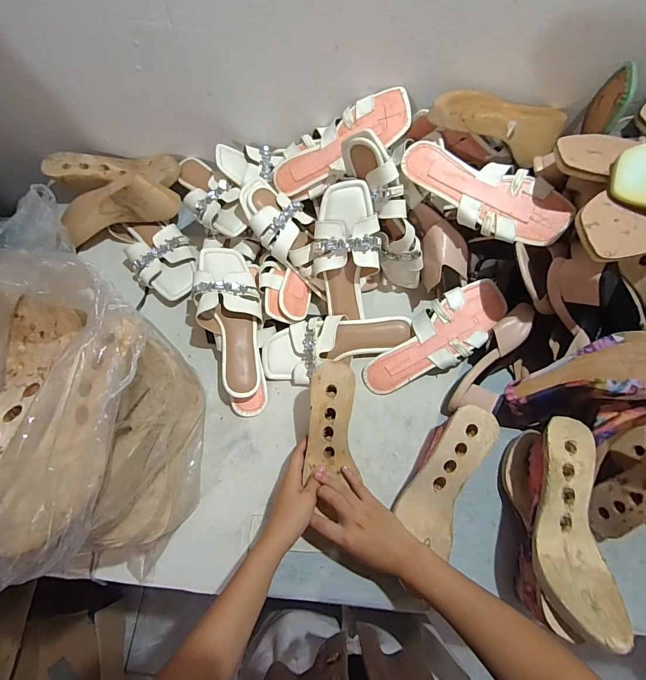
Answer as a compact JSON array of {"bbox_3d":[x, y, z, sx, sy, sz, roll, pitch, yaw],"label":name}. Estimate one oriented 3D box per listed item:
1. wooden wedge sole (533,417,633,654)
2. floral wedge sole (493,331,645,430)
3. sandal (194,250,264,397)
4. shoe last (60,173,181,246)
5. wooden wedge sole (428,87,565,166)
[{"bbox_3d":[0.296,0.208,0.428,0.081,0.046,0.236,8,69,3],"label":"wooden wedge sole"},{"bbox_3d":[0.346,0.057,0.481,0.078,0.244,0.086,3,62,-44],"label":"floral wedge sole"},{"bbox_3d":[-0.143,-0.032,0.566,0.095,0.047,0.240,-12,85,-4],"label":"sandal"},{"bbox_3d":[-0.357,-0.238,0.638,0.193,0.082,0.071,-22,71,-8],"label":"shoe last"},{"bbox_3d":[0.253,-0.308,0.521,0.208,0.057,0.073,1,68,-19],"label":"wooden wedge sole"}]

